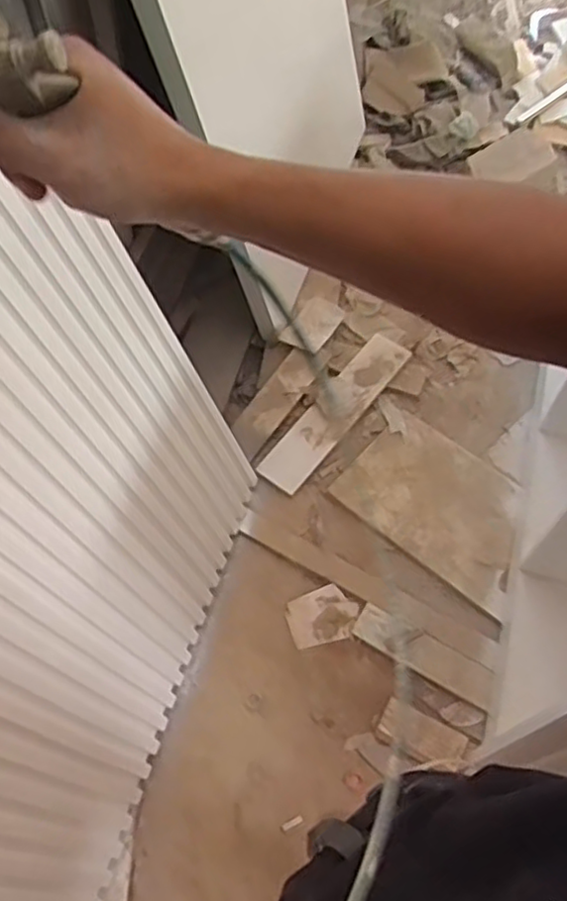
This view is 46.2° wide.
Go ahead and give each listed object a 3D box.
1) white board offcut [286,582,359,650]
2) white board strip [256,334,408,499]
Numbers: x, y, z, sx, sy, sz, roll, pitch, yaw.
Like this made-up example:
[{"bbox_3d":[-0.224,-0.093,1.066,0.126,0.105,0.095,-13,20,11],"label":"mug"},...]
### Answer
[{"bbox_3d":[0.088,0.368,1.478,0.151,0.010,0.117,-18,62,-9],"label":"white board offcut"},{"bbox_3d":[0.139,-0.109,1.724,0.115,0.017,0.521,34,66,17],"label":"white board strip"}]

